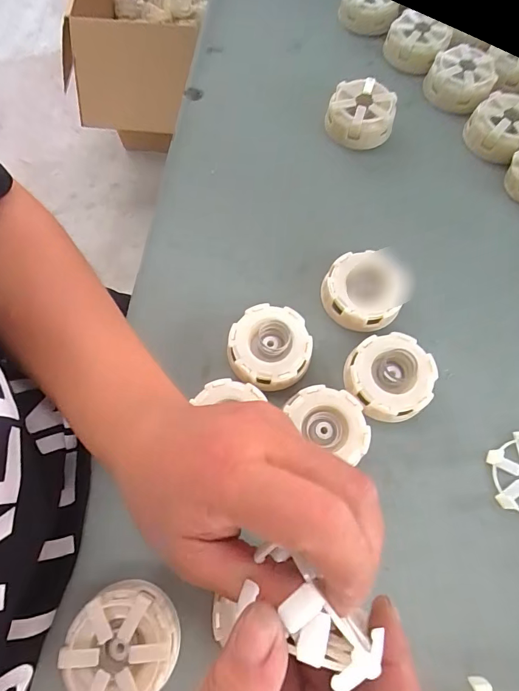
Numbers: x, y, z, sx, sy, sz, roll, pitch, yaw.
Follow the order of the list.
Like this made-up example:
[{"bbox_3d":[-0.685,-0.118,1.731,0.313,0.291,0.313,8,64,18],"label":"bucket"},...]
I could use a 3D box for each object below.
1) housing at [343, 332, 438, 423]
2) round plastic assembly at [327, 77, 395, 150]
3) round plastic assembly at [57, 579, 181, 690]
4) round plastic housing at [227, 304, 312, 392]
[{"bbox_3d":[0.094,0.023,0.281,0.058,0.023,0.059,0,70,1],"label":"housing"},{"bbox_3d":[0.094,-0.213,0.364,0.059,0.035,0.049,13,71,6],"label":"round plastic assembly"},{"bbox_3d":[-0.080,0.176,0.229,0.060,0.023,0.059,0,70,1],"label":"round plastic assembly"},{"bbox_3d":[0.007,0.003,0.290,0.058,0.022,0.062,0,70,1],"label":"round plastic housing"}]

